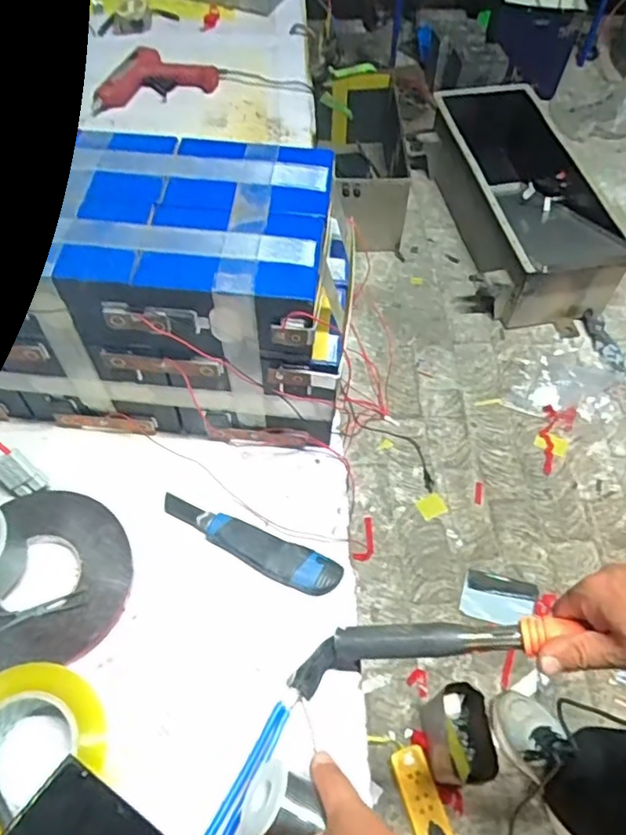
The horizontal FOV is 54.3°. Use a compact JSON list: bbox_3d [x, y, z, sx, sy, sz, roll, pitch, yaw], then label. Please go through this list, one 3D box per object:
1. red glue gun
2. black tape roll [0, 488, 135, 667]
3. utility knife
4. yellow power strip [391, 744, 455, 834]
[{"bbox_3d":[-0.279,-0.600,1.064,0.219,0.040,0.134,-12,58,-9],"label":"red glue gun"},{"bbox_3d":[-0.261,0.145,0.582,0.162,0.023,0.157,1,57,-1],"label":"black tape roll"},{"bbox_3d":[-0.065,0.126,0.606,0.191,0.014,0.037,20,59,12],"label":"utility knife"},{"bbox_3d":[0.196,0.692,1.107,0.065,0.031,0.168,-16,59,-11],"label":"yellow power strip"}]

